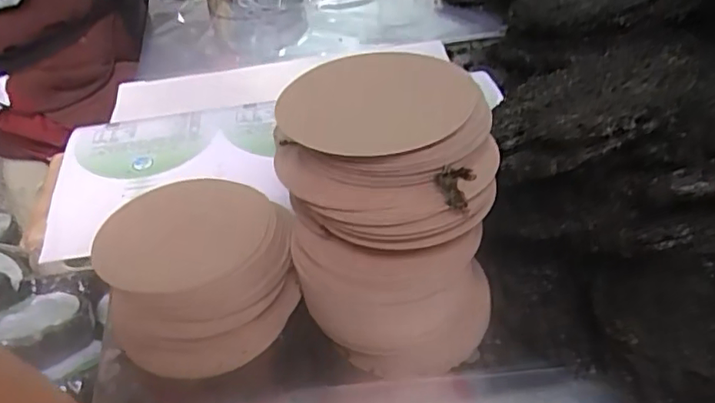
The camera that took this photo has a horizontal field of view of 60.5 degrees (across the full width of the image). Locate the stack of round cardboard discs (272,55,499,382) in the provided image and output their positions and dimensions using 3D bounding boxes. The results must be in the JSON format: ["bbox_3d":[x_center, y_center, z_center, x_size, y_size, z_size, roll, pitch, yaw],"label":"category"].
[{"bbox_3d":[0.023,0.005,0.483,0.152,0.203,0.161,-8,39,-1],"label":"stack of round cardboard discs"}]

